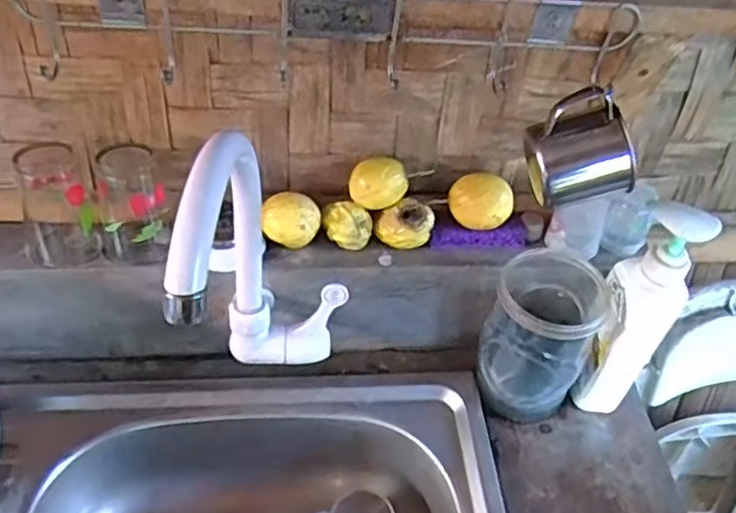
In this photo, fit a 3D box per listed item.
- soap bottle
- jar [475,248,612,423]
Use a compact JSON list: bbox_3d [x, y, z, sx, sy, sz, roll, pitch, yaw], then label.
[{"bbox_3d":[0.243,0.053,0.630,0.063,0.241,0.044,27,49,19],"label":"soap bottle"},{"bbox_3d":[0.164,0.079,0.666,0.096,0.154,0.097,3,46,-3],"label":"jar"}]

